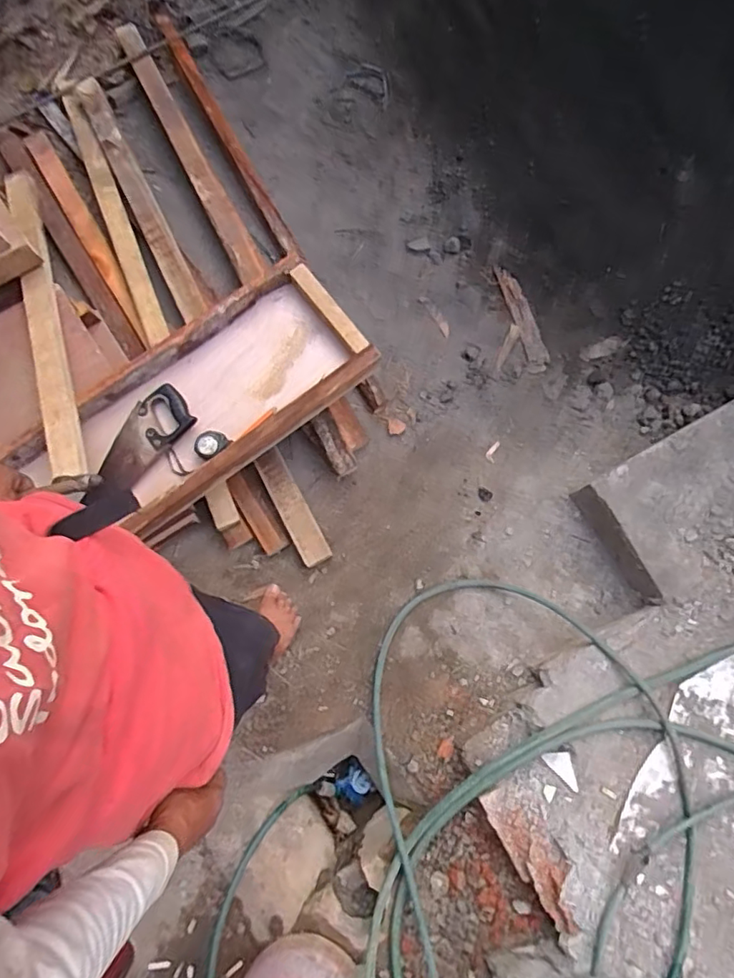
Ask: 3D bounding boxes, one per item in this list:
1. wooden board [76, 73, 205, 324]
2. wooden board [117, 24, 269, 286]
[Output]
[{"bbox_3d":[-0.589,-0.751,1.427,0.067,0.059,0.733,-26,80,-6],"label":"wooden board"},{"bbox_3d":[-0.474,-0.909,1.472,0.072,0.033,0.886,-26,79,-5],"label":"wooden board"}]

